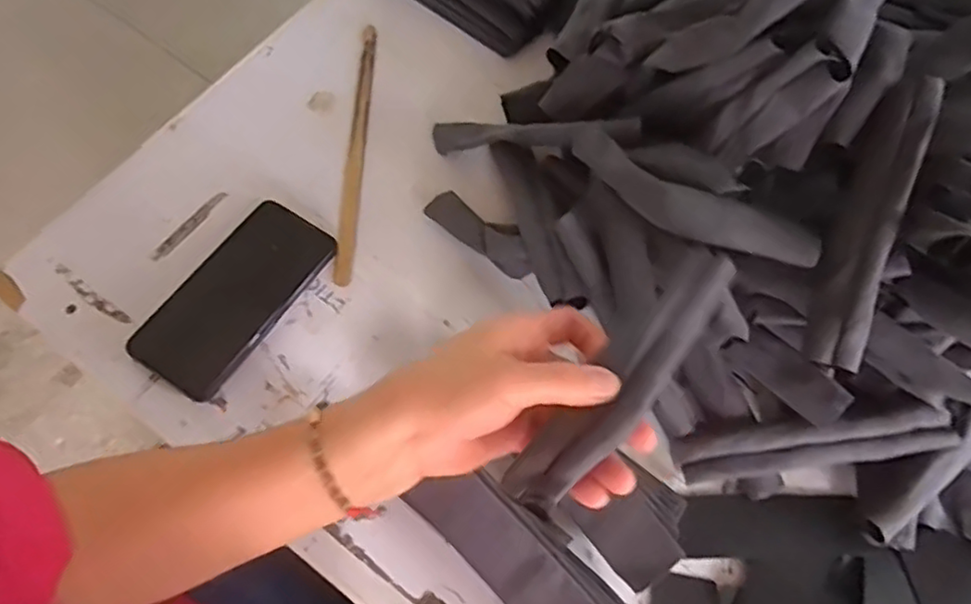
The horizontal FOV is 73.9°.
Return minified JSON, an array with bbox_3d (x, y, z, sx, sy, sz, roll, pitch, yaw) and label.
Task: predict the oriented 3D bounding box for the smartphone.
[{"bbox_3d":[-0.196,-0.006,0.508,0.077,0.018,0.161,33,73,9],"label":"smartphone"}]

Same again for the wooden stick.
[{"bbox_3d":[-0.115,-0.139,0.579,0.016,0.014,0.265,3,68,-2],"label":"wooden stick"}]

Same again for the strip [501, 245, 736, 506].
[{"bbox_3d":[0.077,0.035,0.338,0.032,0.016,0.176,40,72,11],"label":"strip"}]

